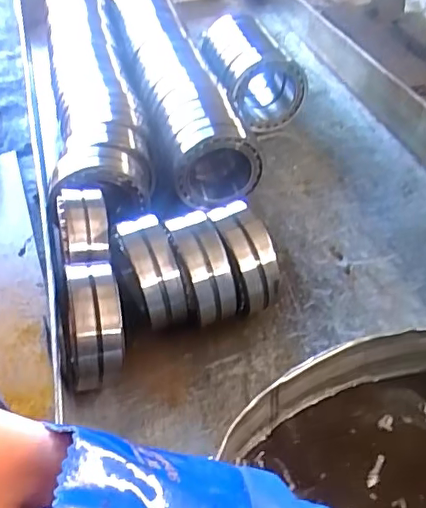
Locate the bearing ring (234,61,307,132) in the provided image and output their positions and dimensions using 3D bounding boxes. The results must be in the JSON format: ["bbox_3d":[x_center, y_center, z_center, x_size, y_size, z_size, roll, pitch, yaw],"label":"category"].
[{"bbox_3d":[0.123,-0.331,1.176,0.138,0.127,0.044,2,45,6],"label":"bearing ring"}]

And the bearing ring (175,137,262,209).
[{"bbox_3d":[0.011,-0.142,0.980,0.150,0.135,0.029,-7,44,-3],"label":"bearing ring"}]

